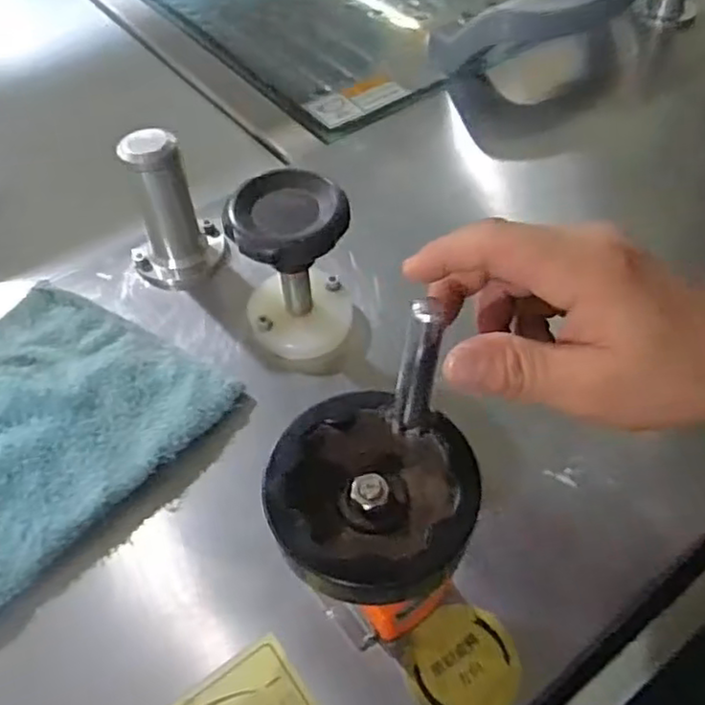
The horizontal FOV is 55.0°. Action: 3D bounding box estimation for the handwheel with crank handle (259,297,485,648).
[{"bbox_3d":[0.010,0.049,0.287,0.092,0.082,0.098,-13,53,-9],"label":"handwheel with crank handle"}]

